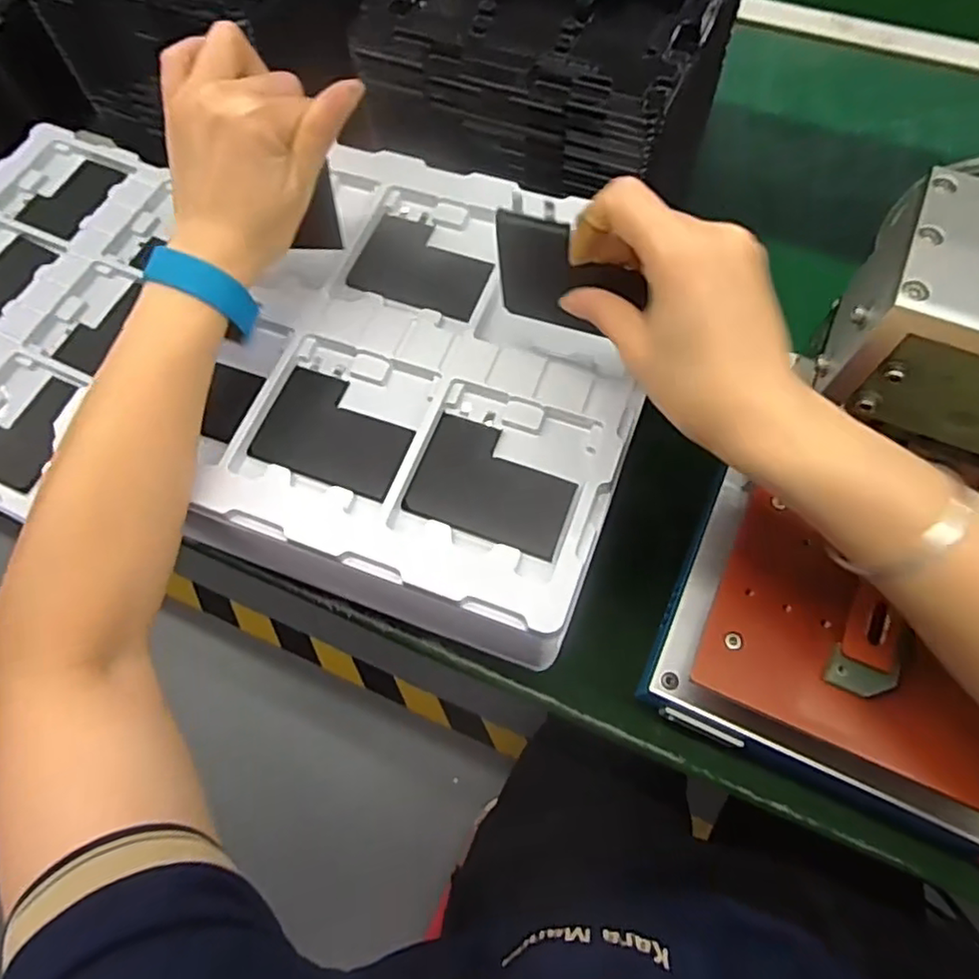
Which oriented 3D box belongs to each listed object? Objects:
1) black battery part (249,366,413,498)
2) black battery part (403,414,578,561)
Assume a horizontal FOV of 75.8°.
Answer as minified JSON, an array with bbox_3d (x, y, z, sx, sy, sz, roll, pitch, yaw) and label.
[{"bbox_3d":[-0.090,-0.033,0.369,0.090,0.008,0.065,20,70,10],"label":"black battery part"},{"bbox_3d":[0.002,-0.002,0.355,0.089,0.006,0.064,18,70,9],"label":"black battery part"}]

